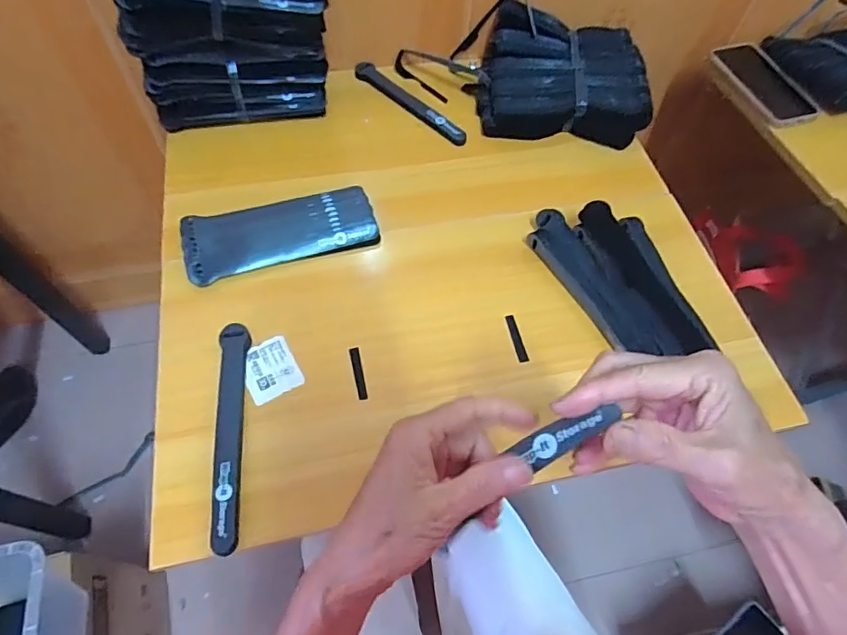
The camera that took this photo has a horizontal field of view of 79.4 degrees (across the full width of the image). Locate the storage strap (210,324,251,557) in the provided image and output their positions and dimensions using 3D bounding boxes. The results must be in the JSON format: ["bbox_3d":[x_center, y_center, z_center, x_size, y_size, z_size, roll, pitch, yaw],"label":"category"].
[{"bbox_3d":[-0.168,0.097,0.444,0.021,0.022,0.196,-5,61,-6],"label":"storage strap"}]

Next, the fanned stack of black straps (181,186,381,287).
[{"bbox_3d":[-0.153,-0.093,0.556,0.200,0.016,0.084,-13,62,-10],"label":"fanned stack of black straps"}]

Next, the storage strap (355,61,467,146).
[{"bbox_3d":[-0.020,-0.290,0.682,0.032,0.015,0.199,-39,69,-21],"label":"storage strap"}]

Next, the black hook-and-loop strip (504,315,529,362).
[{"bbox_3d":[0.094,0.020,0.515,0.010,0.004,0.052,-9,62,-8],"label":"black hook-and-loop strip"}]

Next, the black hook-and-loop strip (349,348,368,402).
[{"bbox_3d":[-0.062,0.052,0.486,0.009,0.004,0.053,-11,62,-9],"label":"black hook-and-loop strip"}]

